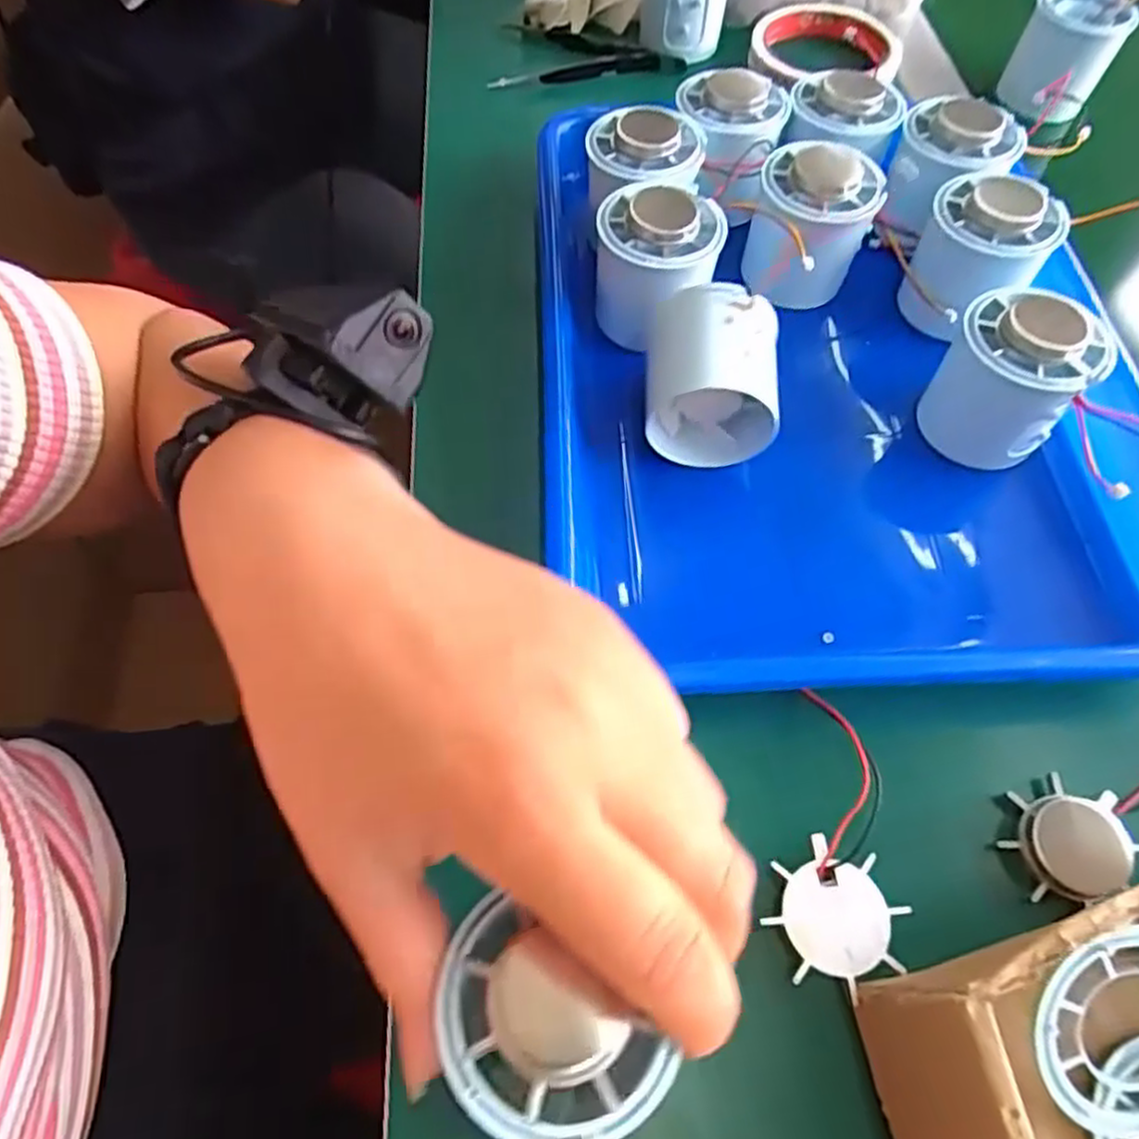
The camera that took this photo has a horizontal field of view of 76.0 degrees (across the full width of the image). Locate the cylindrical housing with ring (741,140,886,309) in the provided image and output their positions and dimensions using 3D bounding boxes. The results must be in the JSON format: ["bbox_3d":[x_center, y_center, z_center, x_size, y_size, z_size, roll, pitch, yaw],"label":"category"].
[{"bbox_3d":[0.108,-0.155,0.337,0.056,0.052,0.064,18,61,9],"label":"cylindrical housing with ring"}]

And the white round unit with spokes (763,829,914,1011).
[{"bbox_3d":[0.082,0.106,0.225,0.039,0.004,0.040,1,60,-1],"label":"white round unit with spokes"}]

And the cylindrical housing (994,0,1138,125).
[{"bbox_3d":[0.293,-0.304,0.435,0.053,0.056,0.054,27,63,13],"label":"cylindrical housing"}]

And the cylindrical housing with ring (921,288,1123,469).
[{"bbox_3d":[0.179,-0.077,0.300,0.053,0.061,0.047,35,65,17],"label":"cylindrical housing with ring"}]

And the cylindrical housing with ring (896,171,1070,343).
[{"bbox_3d":[0.187,-0.145,0.334,0.055,0.052,0.057,34,64,17],"label":"cylindrical housing with ring"}]

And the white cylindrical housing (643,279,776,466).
[{"bbox_3d":[0.057,-0.079,0.299,0.051,0.053,0.049,4,60,1],"label":"white cylindrical housing"}]

